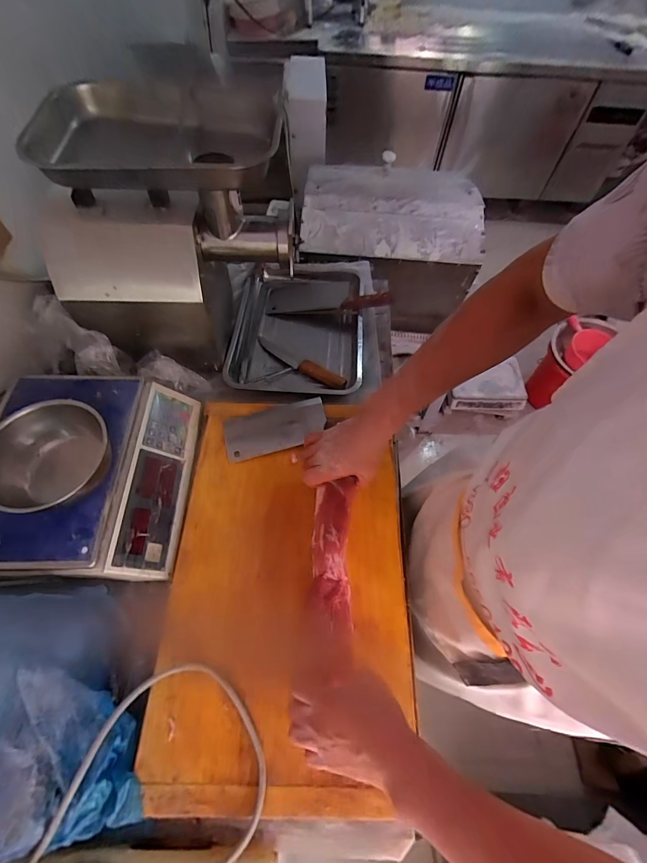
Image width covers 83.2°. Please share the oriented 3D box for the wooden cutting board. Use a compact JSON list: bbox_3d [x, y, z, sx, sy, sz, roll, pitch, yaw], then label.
[{"bbox_3d":[-0.050,0.226,0.566,0.353,0.039,0.529,1,61,-2],"label":"wooden cutting board"}]

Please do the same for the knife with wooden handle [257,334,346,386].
[{"bbox_3d":[-0.056,-0.157,0.802,0.234,0.017,0.034,33,65,15],"label":"knife with wooden handle"}]

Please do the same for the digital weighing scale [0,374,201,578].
[{"bbox_3d":[-0.370,0.053,0.590,0.265,0.129,0.331,0,61,-2],"label":"digital weighing scale"}]

